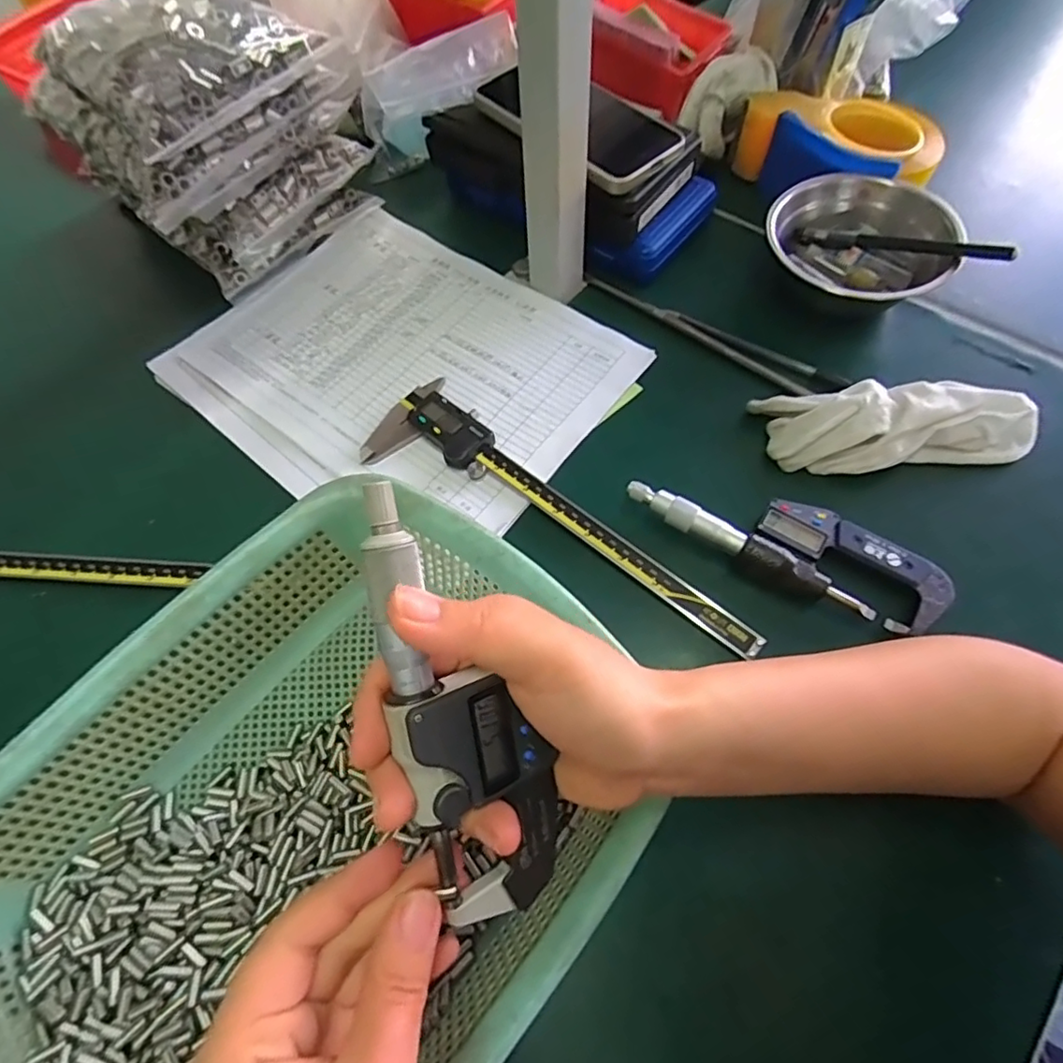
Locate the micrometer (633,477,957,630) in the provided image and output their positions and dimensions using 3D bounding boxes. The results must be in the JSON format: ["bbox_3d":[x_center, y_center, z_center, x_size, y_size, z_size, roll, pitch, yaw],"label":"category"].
[{"bbox_3d":[0.148,0.004,0.356,0.179,0.017,0.051,25,66,14],"label":"micrometer"}]

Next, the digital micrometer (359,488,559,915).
[{"bbox_3d":[-0.025,0.062,0.202,0.047,0.027,0.158,-21,103,-8],"label":"digital micrometer"}]

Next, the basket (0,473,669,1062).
[{"bbox_3d":[-0.098,0.135,0.266,0.222,0.079,0.297,36,69,19],"label":"basket"}]

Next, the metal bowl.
[{"bbox_3d":[0.236,-0.205,0.443,0.120,0.066,0.104,-22,63,-9],"label":"metal bowl"}]

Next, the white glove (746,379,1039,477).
[{"bbox_3d":[0.238,-0.068,0.389,0.166,0.035,0.056,0,62,2],"label":"white glove"}]

